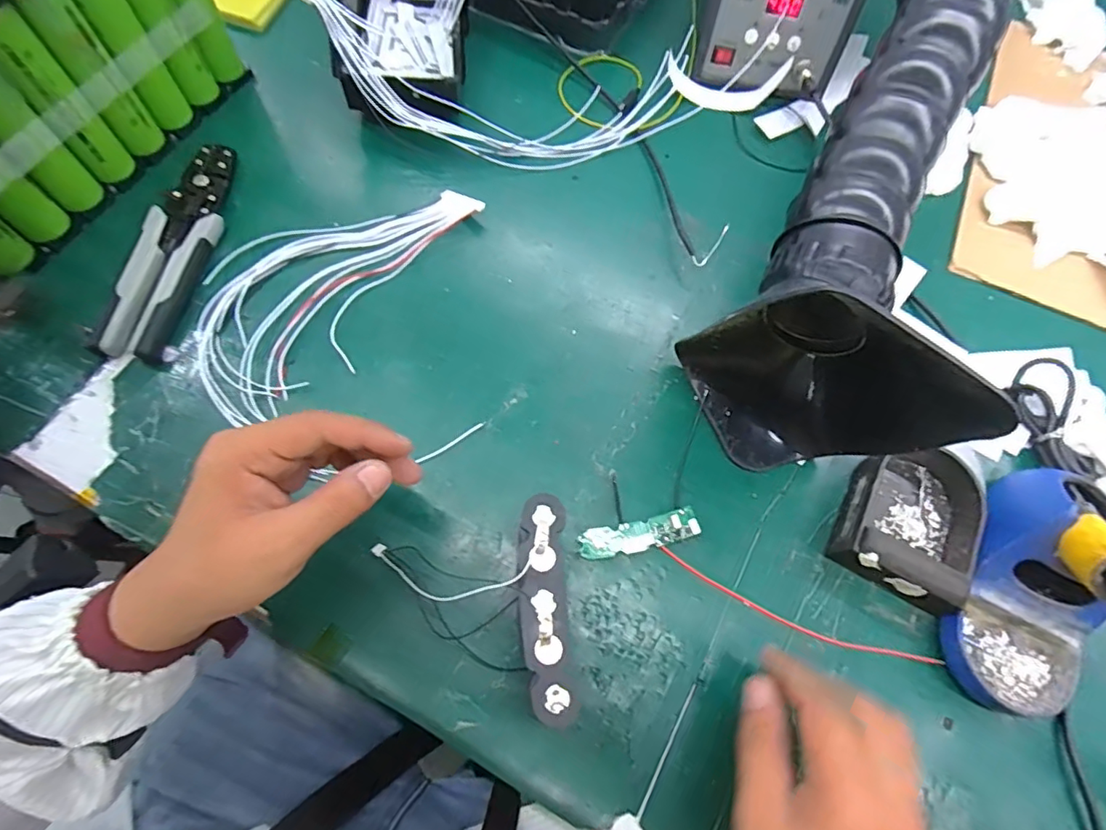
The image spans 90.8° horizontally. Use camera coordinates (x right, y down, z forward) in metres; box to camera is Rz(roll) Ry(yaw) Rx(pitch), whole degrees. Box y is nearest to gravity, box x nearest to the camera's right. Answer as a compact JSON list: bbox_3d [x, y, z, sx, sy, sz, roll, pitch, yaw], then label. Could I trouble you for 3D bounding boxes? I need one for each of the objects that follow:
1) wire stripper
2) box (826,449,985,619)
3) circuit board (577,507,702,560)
[{"bbox_3d":[-0.293,-0.135,0.425,0.052,0.023,0.200,3,69,-1],"label":"wire stripper"},{"bbox_3d":[0.241,0.065,0.368,0.079,0.032,0.108,25,70,8],"label":"box"},{"bbox_3d":[0.058,0.080,0.362,0.080,0.008,0.021,-12,70,-6],"label":"circuit board"}]

